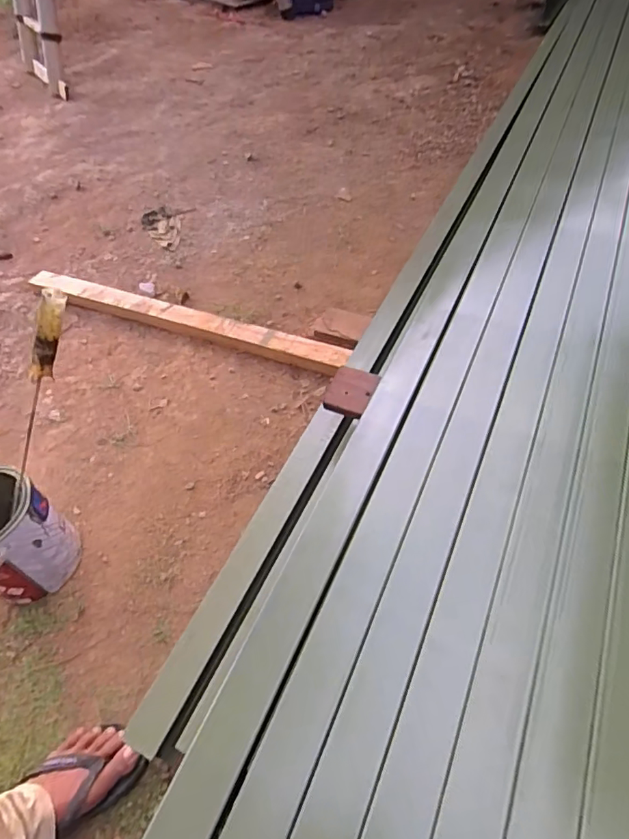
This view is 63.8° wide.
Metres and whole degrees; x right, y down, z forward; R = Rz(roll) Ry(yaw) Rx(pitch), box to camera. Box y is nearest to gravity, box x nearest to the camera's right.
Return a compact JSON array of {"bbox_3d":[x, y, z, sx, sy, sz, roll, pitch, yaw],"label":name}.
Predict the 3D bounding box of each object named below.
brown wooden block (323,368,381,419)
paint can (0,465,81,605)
[{"bbox_3d":[0.059,-0.047,0.847,0.078,0.020,0.088,19,56,17],"label":"brown wooden block"},{"bbox_3d":[-0.524,0.207,0.864,0.162,0.198,0.166,-2,53,2],"label":"paint can"}]

